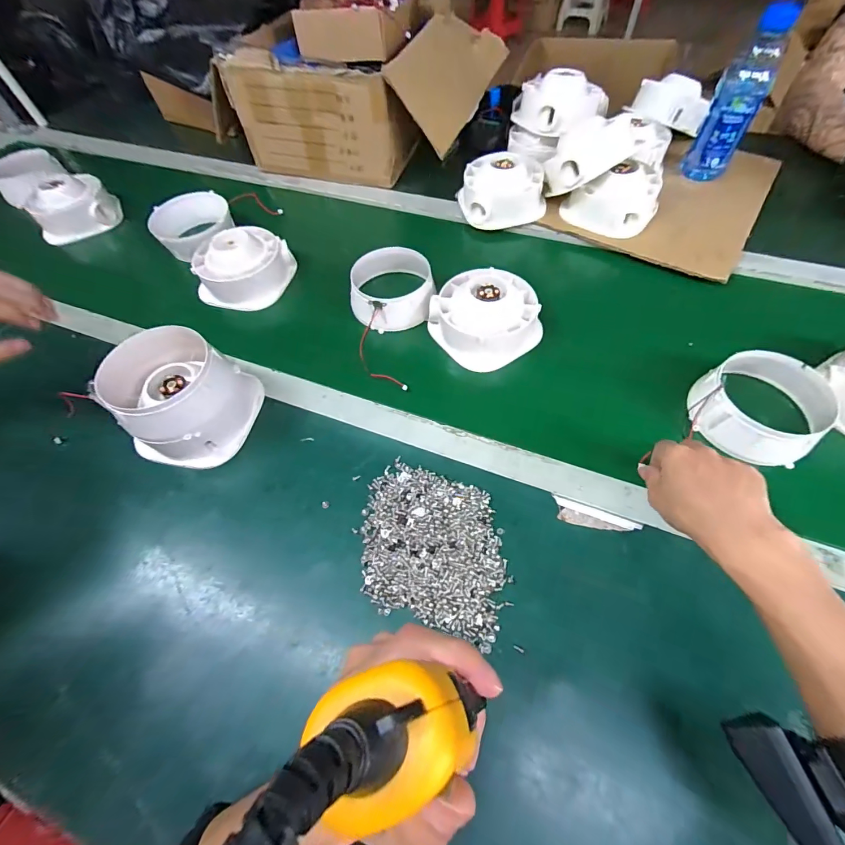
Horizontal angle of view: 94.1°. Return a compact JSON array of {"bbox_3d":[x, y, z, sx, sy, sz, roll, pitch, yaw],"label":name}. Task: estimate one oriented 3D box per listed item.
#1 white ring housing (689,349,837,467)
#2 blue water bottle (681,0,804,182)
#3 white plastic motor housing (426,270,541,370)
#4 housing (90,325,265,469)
[{"bbox_3d":[0.367,-0.018,0.428,0.105,0.064,0.119,-30,58,-16],"label":"white ring housing"},{"bbox_3d":[0.487,-0.496,0.610,0.067,0.203,0.059,25,60,20],"label":"blue water bottle"},{"bbox_3d":[0.086,-0.143,0.528,0.112,0.081,0.128,-38,61,-21],"label":"white plastic motor housing"},{"bbox_3d":[-0.270,-0.028,0.448,0.112,0.112,0.124,21,58,17],"label":"housing"}]

